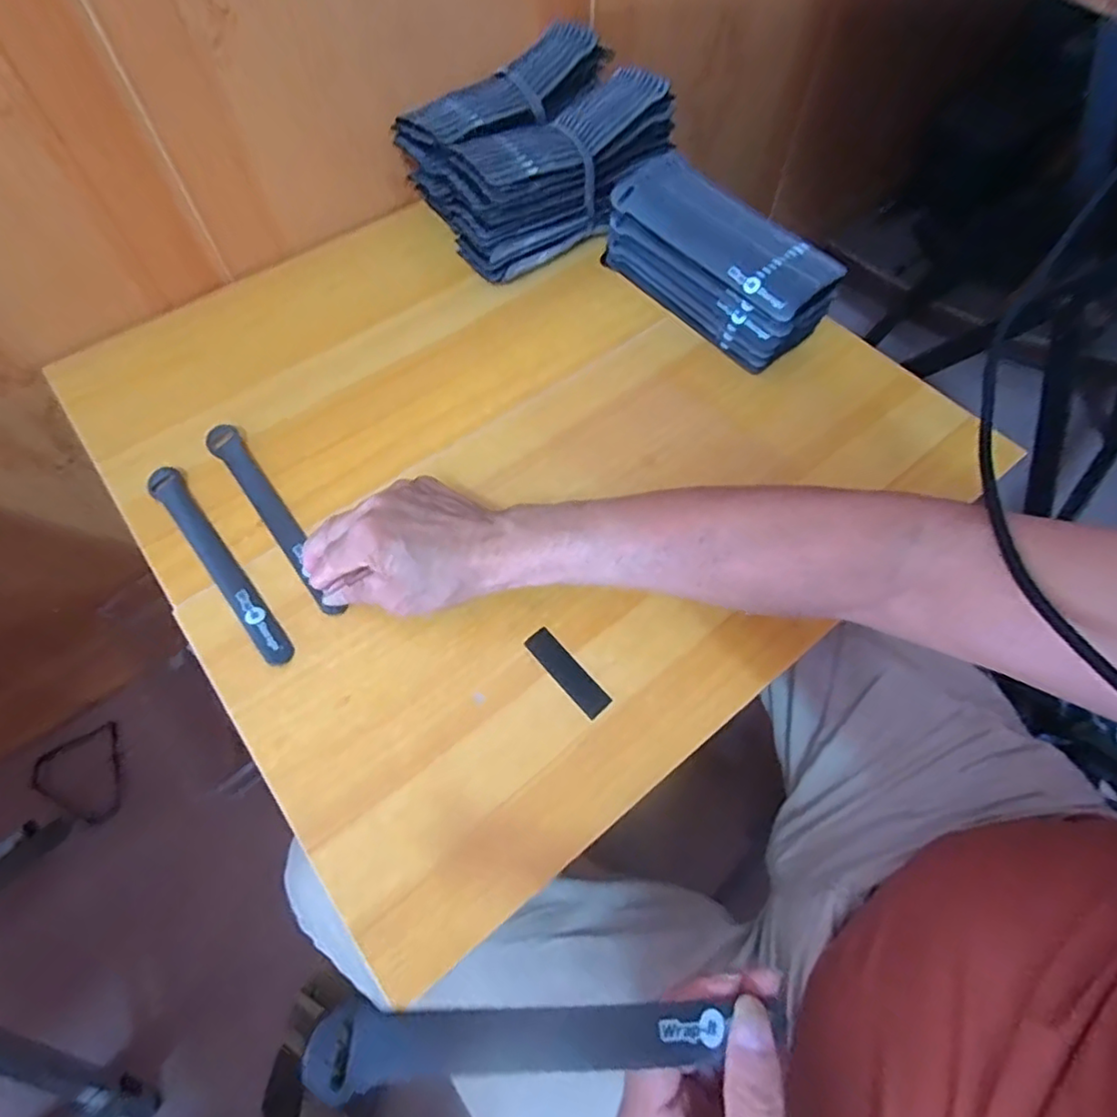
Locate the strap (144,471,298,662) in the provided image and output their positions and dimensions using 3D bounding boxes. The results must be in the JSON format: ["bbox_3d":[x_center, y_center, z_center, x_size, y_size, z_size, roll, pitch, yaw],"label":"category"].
[{"bbox_3d":[-0.250,0.001,0.453,0.022,0.004,0.200,-36,67,-18],"label":"strap"}]

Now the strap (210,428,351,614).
[{"bbox_3d":[-0.218,-0.032,0.471,0.024,0.010,0.202,-33,68,-16],"label":"strap"}]

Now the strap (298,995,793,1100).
[{"bbox_3d":[0.008,0.190,0.246,0.201,0.014,0.022,11,60,-16],"label":"strap"}]

